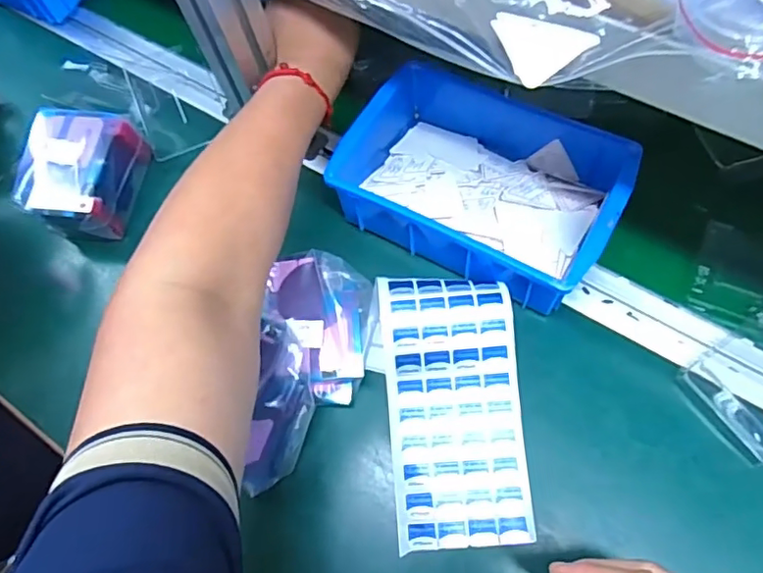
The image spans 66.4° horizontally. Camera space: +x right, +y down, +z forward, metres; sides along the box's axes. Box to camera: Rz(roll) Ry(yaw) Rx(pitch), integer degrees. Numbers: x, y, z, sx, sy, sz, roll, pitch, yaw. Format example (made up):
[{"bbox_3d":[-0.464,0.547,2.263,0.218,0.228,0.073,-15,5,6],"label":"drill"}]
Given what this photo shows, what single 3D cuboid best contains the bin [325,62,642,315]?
[{"bbox_3d":[0.078,-0.084,0.461,0.207,0.065,0.149,28,72,17],"label":"bin"}]

